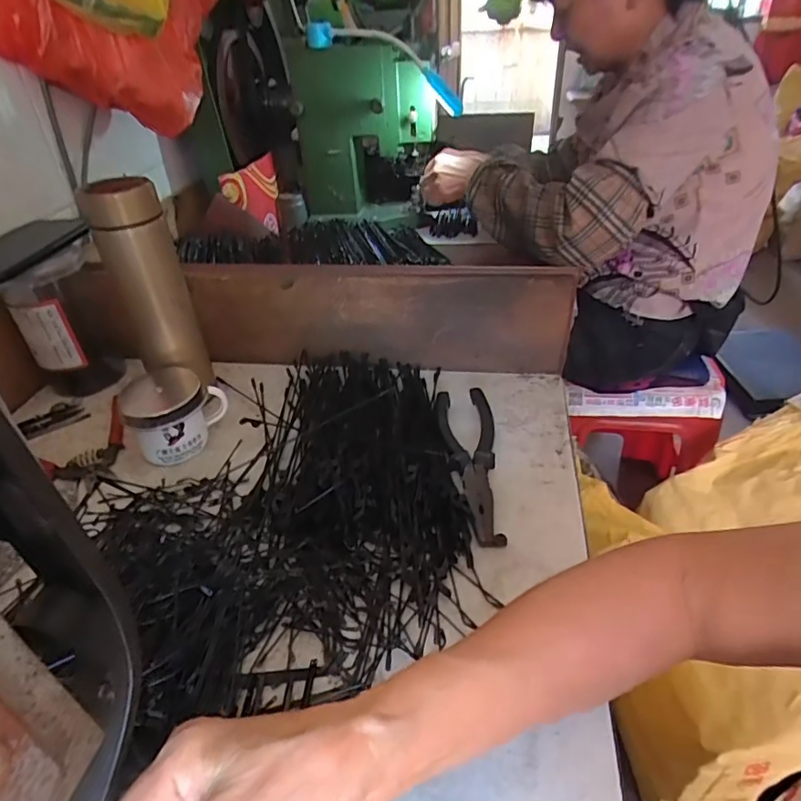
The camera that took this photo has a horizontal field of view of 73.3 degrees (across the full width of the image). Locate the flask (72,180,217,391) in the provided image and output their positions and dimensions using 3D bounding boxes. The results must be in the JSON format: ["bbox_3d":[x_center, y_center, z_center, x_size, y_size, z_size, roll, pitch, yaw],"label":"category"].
[{"bbox_3d":[-0.242,-0.106,0.532,0.064,0.213,0.071,-14,38,-16],"label":"flask"}]

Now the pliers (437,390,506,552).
[{"bbox_3d":[0.062,0.051,0.473,0.053,0.021,0.178,-2,37,2],"label":"pliers"}]

